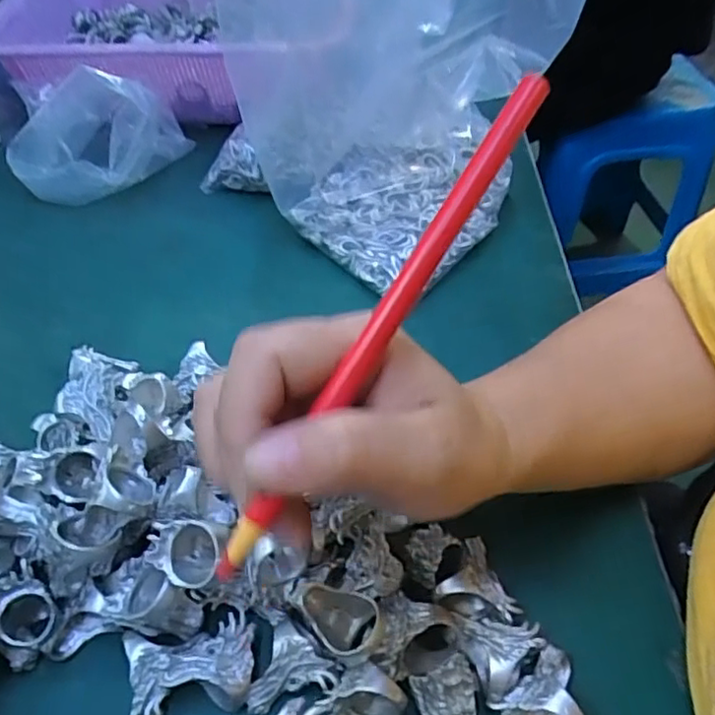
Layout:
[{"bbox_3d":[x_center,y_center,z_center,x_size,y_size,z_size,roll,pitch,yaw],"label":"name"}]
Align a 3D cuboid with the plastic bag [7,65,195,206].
[{"bbox_3d":[-0.200,-0.171,0.468,0.118,0.082,0.092,5,50,5],"label":"plastic bag"}]

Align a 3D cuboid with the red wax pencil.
[{"bbox_3d":[0.007,-0.008,0.181,0.008,0.006,0.169,33,91,25],"label":"red wax pencil"}]

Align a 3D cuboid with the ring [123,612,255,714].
[{"bbox_3d":[-0.067,0.127,0.252,0.049,0.027,0.033,-6,50,-5],"label":"ring"}]

